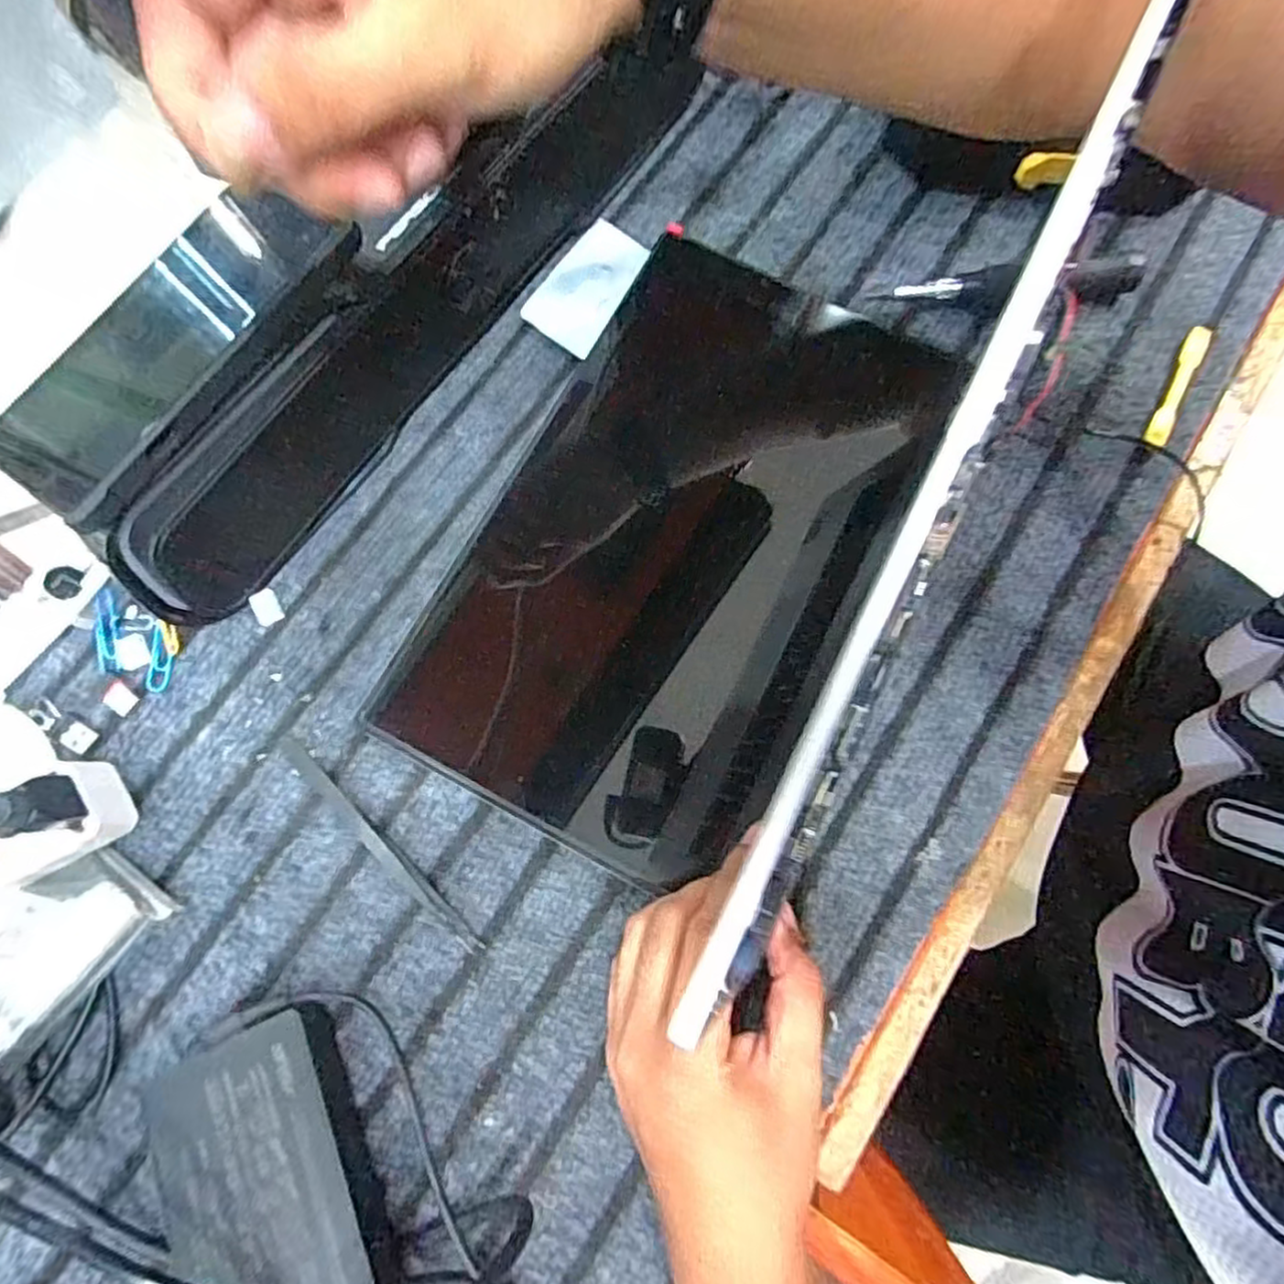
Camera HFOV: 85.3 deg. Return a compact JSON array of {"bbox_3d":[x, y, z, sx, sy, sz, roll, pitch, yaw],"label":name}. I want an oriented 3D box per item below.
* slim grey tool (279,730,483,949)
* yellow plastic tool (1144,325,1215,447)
[{"bbox_3d":[-0.123,0.093,0.323,0.135,0.004,0.009,43,80,9],"label":"slim grey tool"},{"bbox_3d":[0.287,-0.137,0.373,0.012,0.008,0.078,28,78,6],"label":"yellow plastic tool"}]

